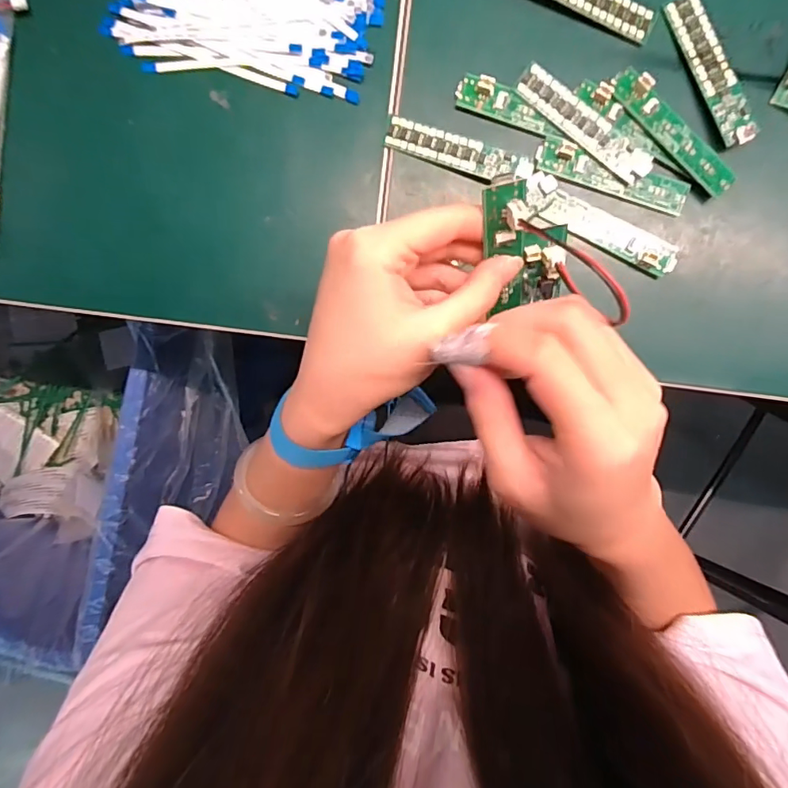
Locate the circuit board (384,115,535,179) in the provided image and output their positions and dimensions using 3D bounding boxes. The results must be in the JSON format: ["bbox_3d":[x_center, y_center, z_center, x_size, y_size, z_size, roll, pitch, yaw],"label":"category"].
[{"bbox_3d":[0.035,-0.135,0.269,0.083,0.008,0.016,19,99,2],"label":"circuit board"}]

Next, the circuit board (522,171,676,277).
[{"bbox_3d":[0.114,-0.092,0.269,0.091,0.009,0.019,28,99,0],"label":"circuit board"}]

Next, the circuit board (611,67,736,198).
[{"bbox_3d":[0.150,-0.140,0.260,0.019,0.007,0.082,-44,93,8],"label":"circuit board"}]

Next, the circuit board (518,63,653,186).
[{"bbox_3d":[0.103,-0.146,0.263,0.083,0.005,0.017,40,99,-2],"label":"circuit board"}]

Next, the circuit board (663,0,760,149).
[{"bbox_3d":[0.168,-0.171,0.255,0.017,0.005,0.083,-25,91,14],"label":"circuit board"}]

